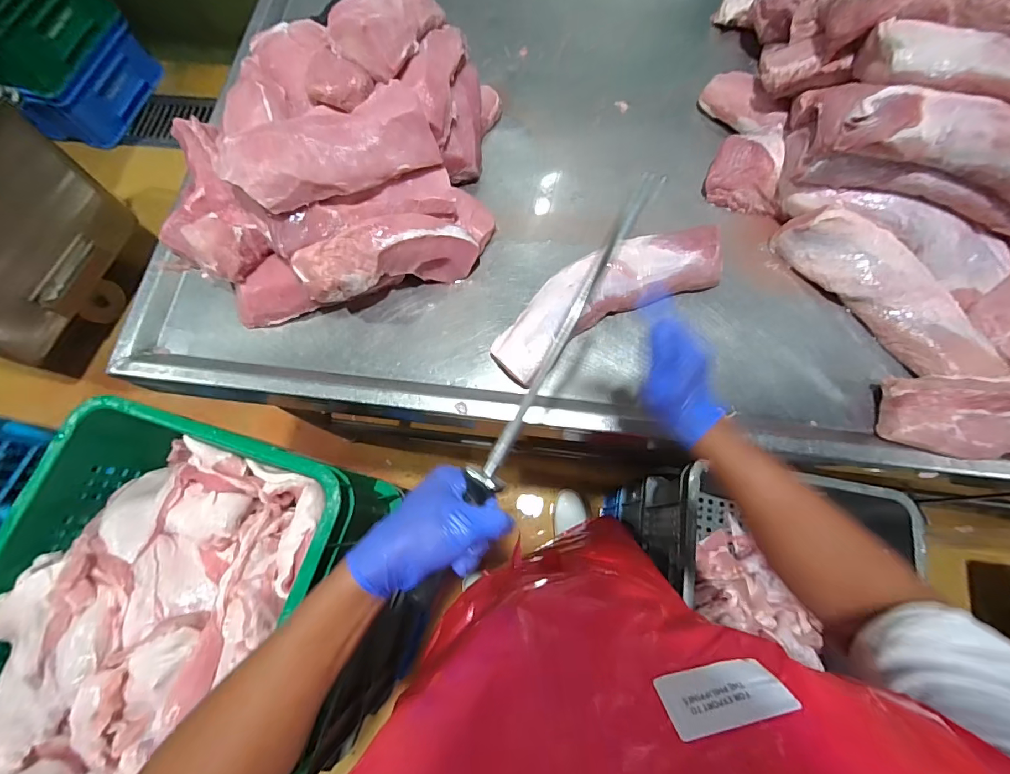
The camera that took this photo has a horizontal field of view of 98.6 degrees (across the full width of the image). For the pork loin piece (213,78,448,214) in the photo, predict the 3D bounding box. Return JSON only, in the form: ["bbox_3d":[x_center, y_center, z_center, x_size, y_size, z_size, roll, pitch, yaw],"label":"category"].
[{"bbox_3d":[-0.257,-0.346,0.639,0.305,0.069,0.122,-22,74,-5],"label":"pork loin piece"}]

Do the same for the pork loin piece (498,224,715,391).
[{"bbox_3d":[0.162,-0.151,0.704,0.409,0.068,0.135,-28,74,-7],"label":"pork loin piece"}]

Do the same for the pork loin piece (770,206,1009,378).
[{"bbox_3d":[0.600,-0.156,0.684,0.112,0.087,0.355,-36,75,-9],"label":"pork loin piece"}]

